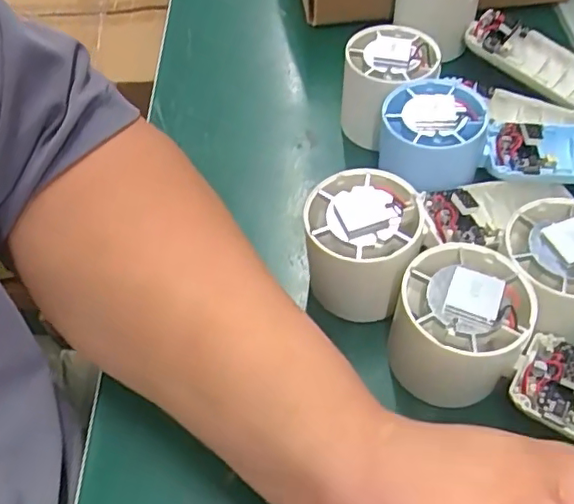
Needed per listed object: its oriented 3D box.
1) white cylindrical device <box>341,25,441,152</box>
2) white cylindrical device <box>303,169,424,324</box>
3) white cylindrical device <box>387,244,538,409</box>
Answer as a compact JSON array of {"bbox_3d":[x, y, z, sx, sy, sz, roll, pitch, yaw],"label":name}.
[{"bbox_3d":[0.060,-0.096,0.354,0.056,0.058,0.054,-14,54,-9],"label":"white cylindrical device"},{"bbox_3d":[0.034,-0.001,0.284,0.050,0.055,0.050,0,53,1],"label":"white cylindrical device"},{"bbox_3d":[0.075,0.032,0.261,0.052,0.059,0.046,21,56,16],"label":"white cylindrical device"}]

